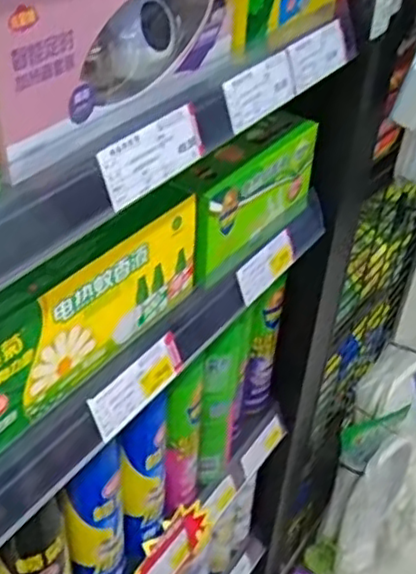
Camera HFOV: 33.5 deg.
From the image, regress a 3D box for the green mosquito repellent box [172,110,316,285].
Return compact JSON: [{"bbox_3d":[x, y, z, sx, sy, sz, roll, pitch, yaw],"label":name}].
[{"bbox_3d":[0.039,-0.093,0.659,0.042,0.109,0.189,26,44,24],"label":"green mosquito repellent box"}]

